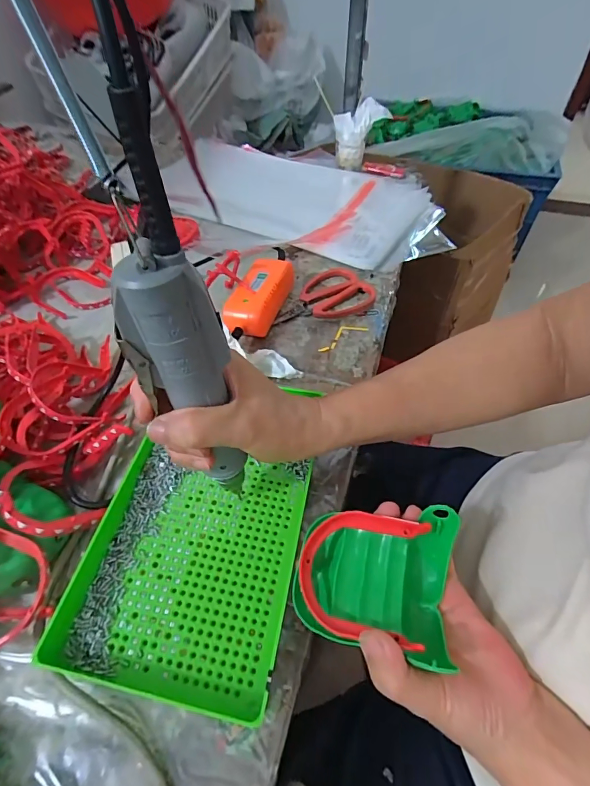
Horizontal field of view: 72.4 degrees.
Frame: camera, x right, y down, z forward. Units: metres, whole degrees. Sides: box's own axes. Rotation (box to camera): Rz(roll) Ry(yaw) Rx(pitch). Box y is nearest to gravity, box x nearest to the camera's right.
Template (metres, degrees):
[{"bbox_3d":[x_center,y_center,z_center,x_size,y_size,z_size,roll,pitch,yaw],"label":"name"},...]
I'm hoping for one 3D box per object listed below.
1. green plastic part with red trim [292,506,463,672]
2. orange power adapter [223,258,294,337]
[{"bbox_3d":[0.052,0.121,0.264,0.098,0.051,0.084,9,52,8],"label":"green plastic part with red trim"},{"bbox_3d":[-0.041,-0.116,0.498,0.063,0.042,0.127,17,53,14],"label":"orange power adapter"}]

